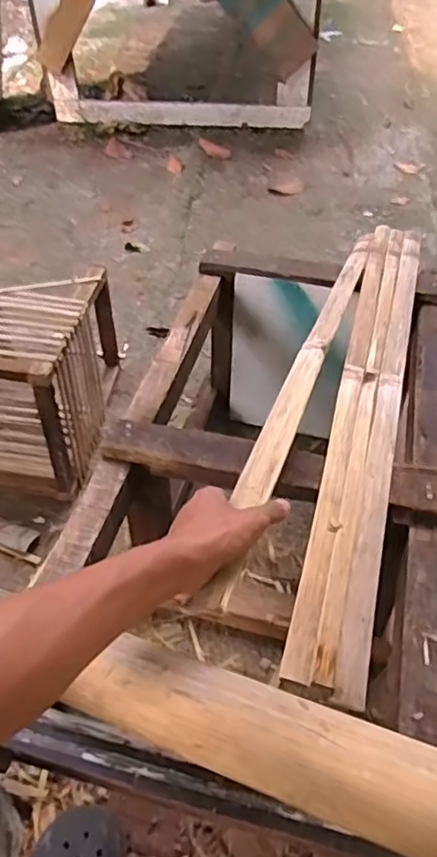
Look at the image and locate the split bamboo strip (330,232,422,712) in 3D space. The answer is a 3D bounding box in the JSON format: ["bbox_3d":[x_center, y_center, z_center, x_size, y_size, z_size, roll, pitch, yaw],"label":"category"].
[{"bbox_3d":[0.219,-0.042,0.798,0.033,0.017,0.796,11,47,11],"label":"split bamboo strip"}]

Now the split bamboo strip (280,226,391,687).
[{"bbox_3d":[0.175,-0.058,0.812,0.027,0.020,0.803,11,47,11],"label":"split bamboo strip"}]

